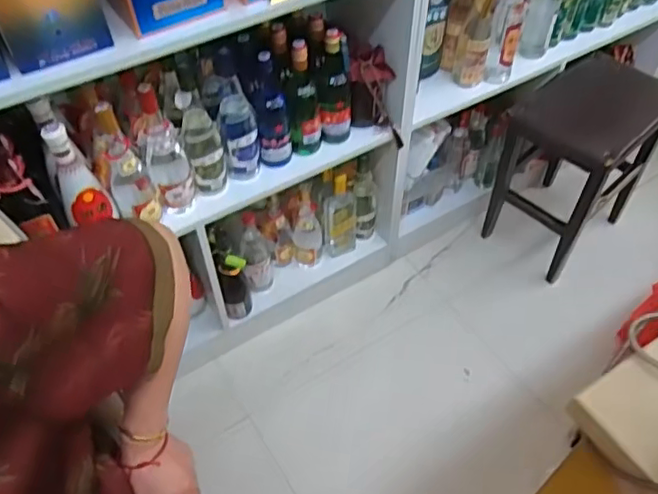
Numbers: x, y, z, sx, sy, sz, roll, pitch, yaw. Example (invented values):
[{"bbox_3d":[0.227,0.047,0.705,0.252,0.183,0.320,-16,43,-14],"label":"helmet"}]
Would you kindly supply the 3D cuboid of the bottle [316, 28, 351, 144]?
[{"bbox_3d":[0.014,-0.314,1.179,0.078,0.222,0.064,-1,50,-1],"label":"bottle"}]

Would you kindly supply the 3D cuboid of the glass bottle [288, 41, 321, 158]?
[{"bbox_3d":[-0.046,-0.286,1.161,0.064,0.244,0.057,-1,50,-1],"label":"glass bottle"}]

